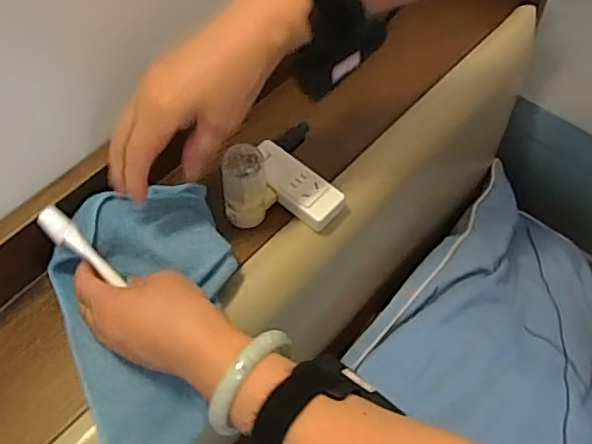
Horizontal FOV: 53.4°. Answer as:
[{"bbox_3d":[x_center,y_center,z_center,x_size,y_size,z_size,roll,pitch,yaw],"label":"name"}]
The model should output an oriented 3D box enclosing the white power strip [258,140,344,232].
[{"bbox_3d":[-0.001,-0.031,0.511,0.089,0.030,0.039,38,65,23],"label":"white power strip"}]

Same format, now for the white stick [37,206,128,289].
[{"bbox_3d":[-0.156,0.018,0.428,0.076,0.012,0.017,42,65,1],"label":"white stick"}]

